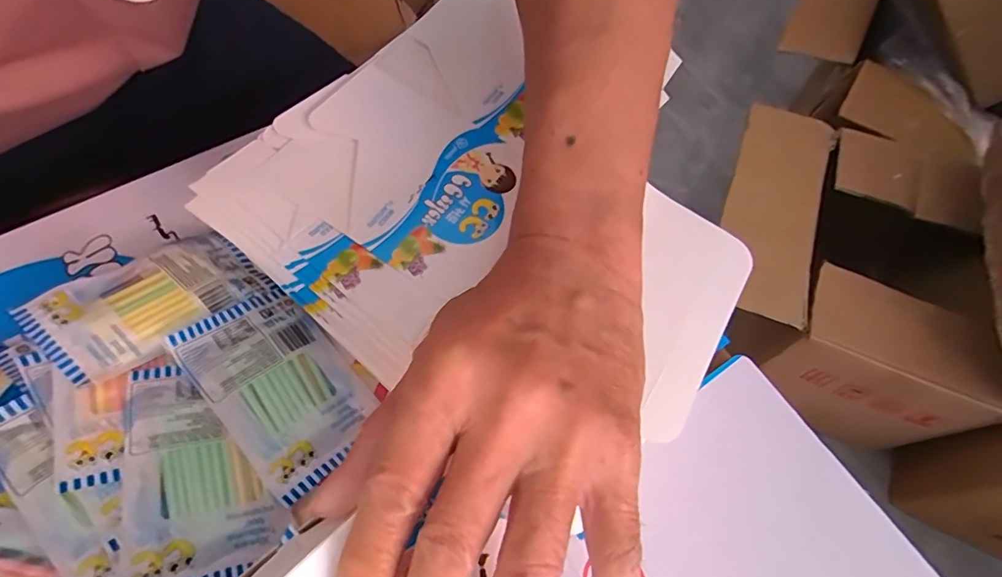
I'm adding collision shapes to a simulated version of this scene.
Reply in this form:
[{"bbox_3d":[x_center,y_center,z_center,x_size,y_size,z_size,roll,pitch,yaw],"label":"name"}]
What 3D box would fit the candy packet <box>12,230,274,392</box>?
[{"bbox_3d":[-0.181,0.004,0.258,0.056,0.007,0.099,39,47,12],"label":"candy packet"}]

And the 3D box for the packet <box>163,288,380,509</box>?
[{"bbox_3d":[-0.115,0.048,0.255,0.101,0.006,0.064,48,51,10],"label":"packet"}]

